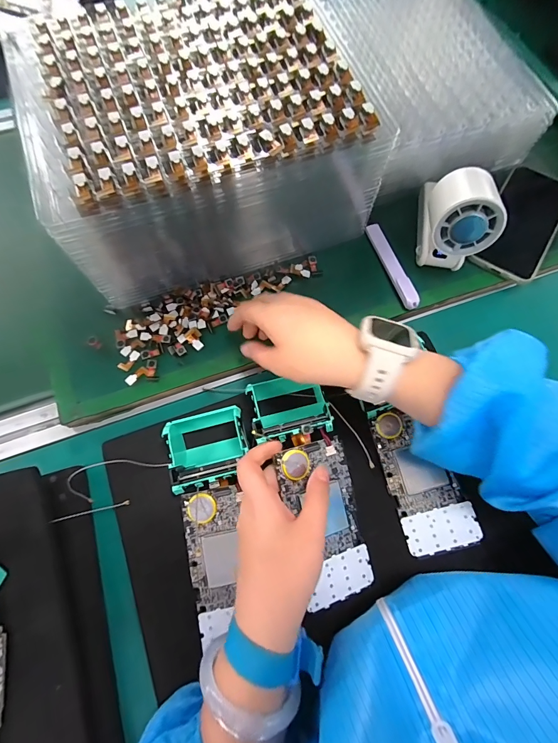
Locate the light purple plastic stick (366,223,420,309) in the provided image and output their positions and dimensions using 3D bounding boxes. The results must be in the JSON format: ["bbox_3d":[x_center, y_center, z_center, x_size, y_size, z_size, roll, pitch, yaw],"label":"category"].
[{"bbox_3d":[0.125,-0.118,0.385,0.018,0.014,0.112,-16,72,-9],"label":"light purple plastic stick"}]

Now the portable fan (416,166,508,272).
[{"bbox_3d":[0.171,-0.157,0.353,0.061,0.087,0.084,-2,74,-4],"label":"portable fan"}]

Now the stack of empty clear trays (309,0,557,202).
[{"bbox_3d":[0.173,-0.371,0.436,0.213,0.070,0.306,-15,72,-9],"label":"stack of empty clear trays"}]

